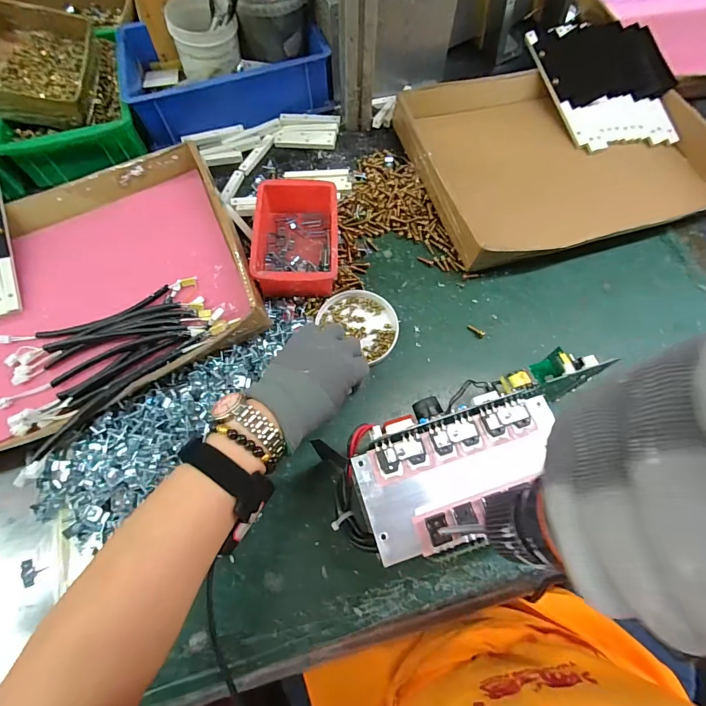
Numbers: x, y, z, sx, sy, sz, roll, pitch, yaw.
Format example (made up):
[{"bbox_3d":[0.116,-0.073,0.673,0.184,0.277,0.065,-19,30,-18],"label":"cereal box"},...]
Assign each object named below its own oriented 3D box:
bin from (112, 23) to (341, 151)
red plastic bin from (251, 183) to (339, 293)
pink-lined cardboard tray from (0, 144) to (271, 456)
[{"bbox_3d":[-0.198,-0.446,0.606,0.295,0.078,0.197,-19,70,-6],"label":"bin"},{"bbox_3d":[-0.066,-0.139,0.480,0.098,0.066,0.148,-2,69,1],"label":"red plastic bin"},{"bbox_3d":[-0.363,-0.087,0.465,0.455,0.054,0.362,-22,70,-7],"label":"pink-lined cardboard tray"}]

